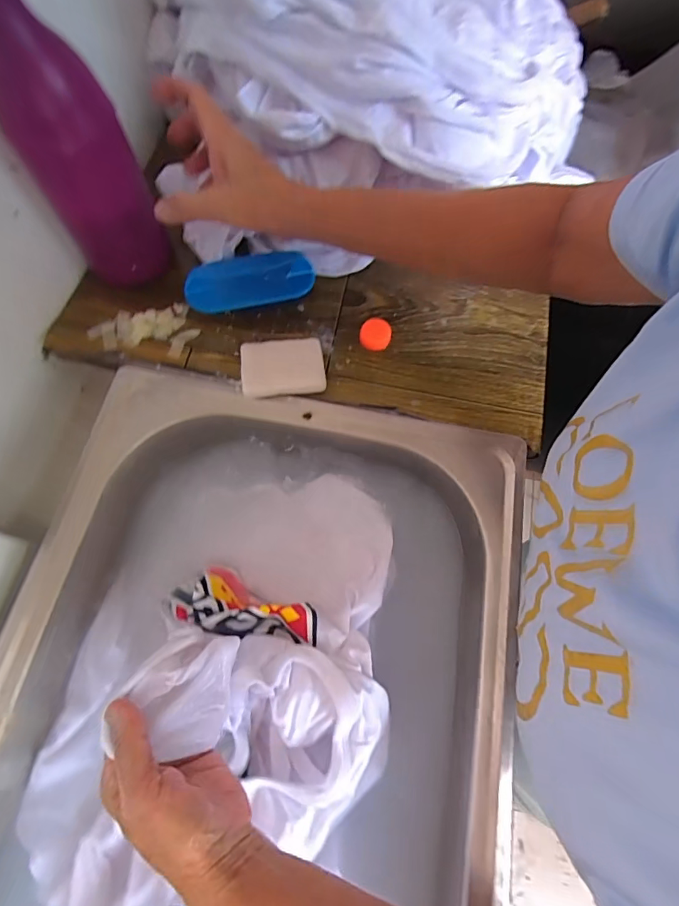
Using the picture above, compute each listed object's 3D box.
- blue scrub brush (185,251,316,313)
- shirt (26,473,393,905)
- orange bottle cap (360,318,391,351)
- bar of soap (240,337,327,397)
[{"bbox_3d":[-0.092,-0.179,0.458,0.126,0.046,0.036,-12,33,-8],"label":"blue scrub brush"},{"bbox_3d":[-0.088,0.235,0.336,0.296,0.121,0.500,13,66,3],"label":"shirt"},{"bbox_3d":[0.037,-0.122,0.460,0.031,0.015,0.028,9,70,1],"label":"orange bottle cap"},{"bbox_3d":[-0.055,-0.084,0.439,0.078,0.019,0.057,-4,70,-4],"label":"bar of soap"}]

